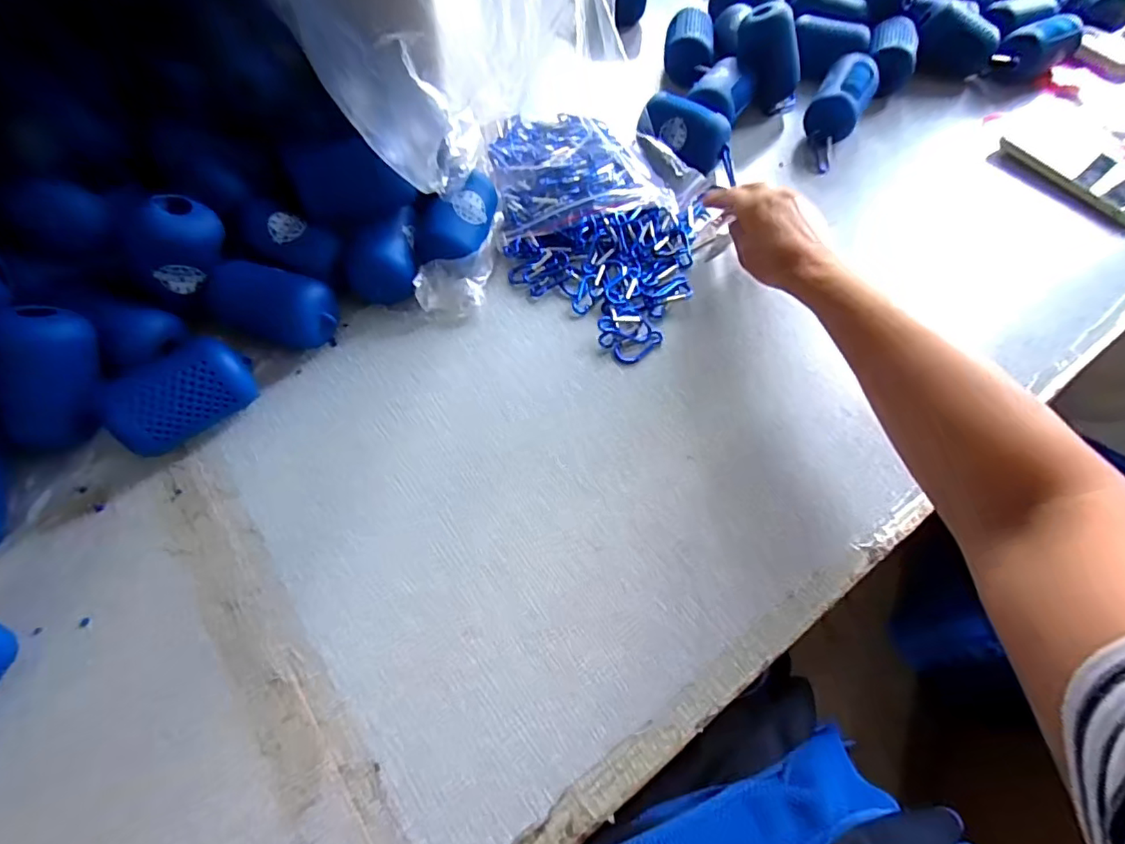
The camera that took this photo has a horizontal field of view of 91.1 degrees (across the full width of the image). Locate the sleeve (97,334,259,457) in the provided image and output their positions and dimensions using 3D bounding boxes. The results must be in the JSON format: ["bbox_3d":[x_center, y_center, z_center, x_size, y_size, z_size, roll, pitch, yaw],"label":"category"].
[{"bbox_3d":[-0.266,-0.019,0.384,0.090,0.059,0.057,-38,66,-21],"label":"sleeve"}]

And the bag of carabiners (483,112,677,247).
[{"bbox_3d":[0.004,-0.266,0.538,0.157,0.047,0.195,-12,59,-8],"label":"bag of carabiners"}]

